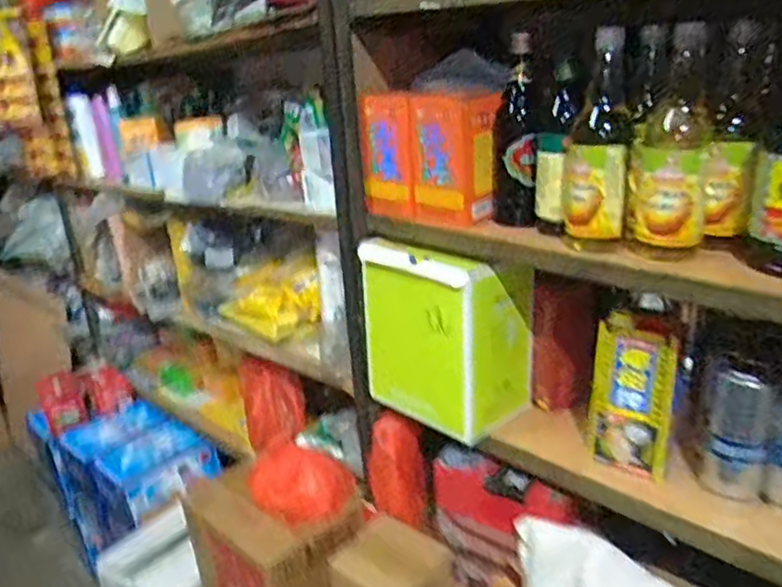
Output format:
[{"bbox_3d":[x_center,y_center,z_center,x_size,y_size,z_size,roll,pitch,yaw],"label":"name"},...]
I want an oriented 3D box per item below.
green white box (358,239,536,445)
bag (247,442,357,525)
[{"bbox_3d":[0.085,0.051,0.994,0.239,0.252,0.151,14,27,41],"label":"green white box"},{"bbox_3d":[-0.173,0.341,1.190,0.203,0.091,0.130,0,21,13],"label":"bag"}]

